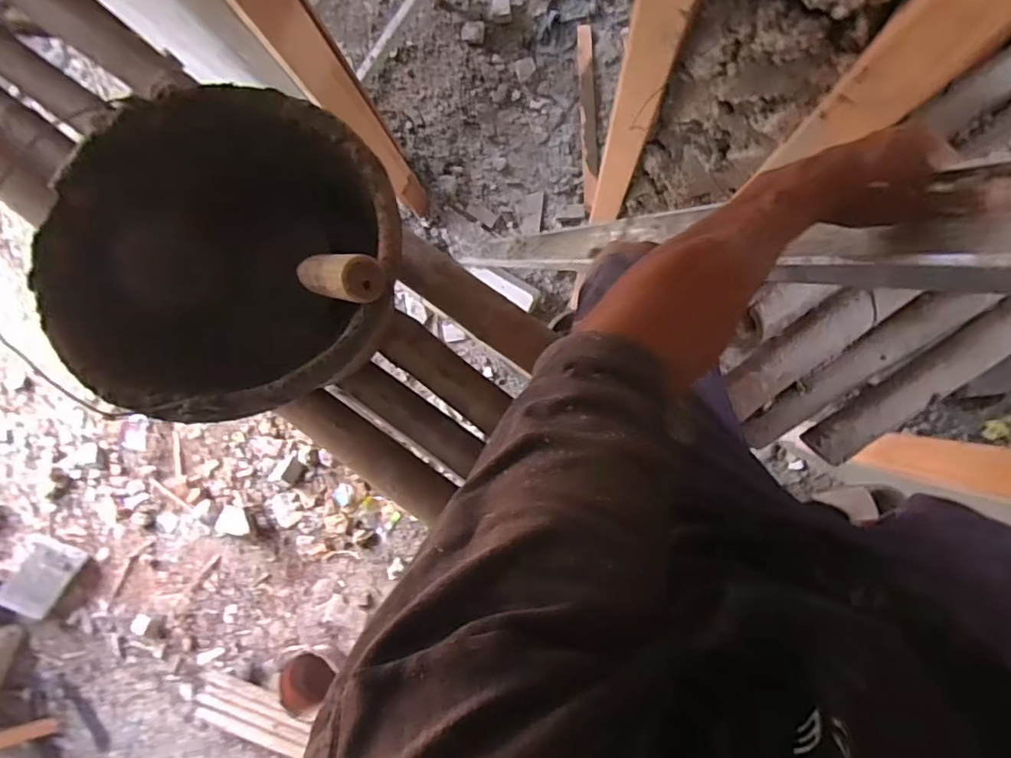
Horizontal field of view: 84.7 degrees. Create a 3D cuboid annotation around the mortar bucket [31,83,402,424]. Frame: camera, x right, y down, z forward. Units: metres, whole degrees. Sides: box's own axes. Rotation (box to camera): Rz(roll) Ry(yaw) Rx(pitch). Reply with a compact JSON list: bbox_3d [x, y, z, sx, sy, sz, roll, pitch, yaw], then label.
[{"bbox_3d":[-0.216,-0.100,0.516,0.276,0.229,0.254,0,89,5],"label":"mortar bucket"}]

